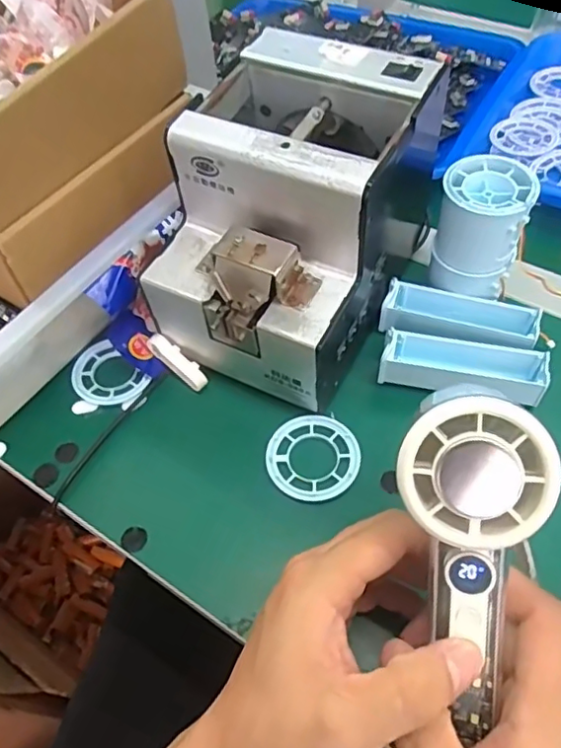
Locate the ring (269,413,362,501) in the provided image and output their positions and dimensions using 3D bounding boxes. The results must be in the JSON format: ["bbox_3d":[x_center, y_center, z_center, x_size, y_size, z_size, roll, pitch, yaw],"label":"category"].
[{"bbox_3d":[0.020,0.052,0.369,0.056,0.004,0.057,-2,56,3],"label":"ring"}]

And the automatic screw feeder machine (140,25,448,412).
[{"bbox_3d":[0.011,-0.094,0.380,0.133,0.146,0.176,26,62,21],"label":"automatic screw feeder machine"}]

